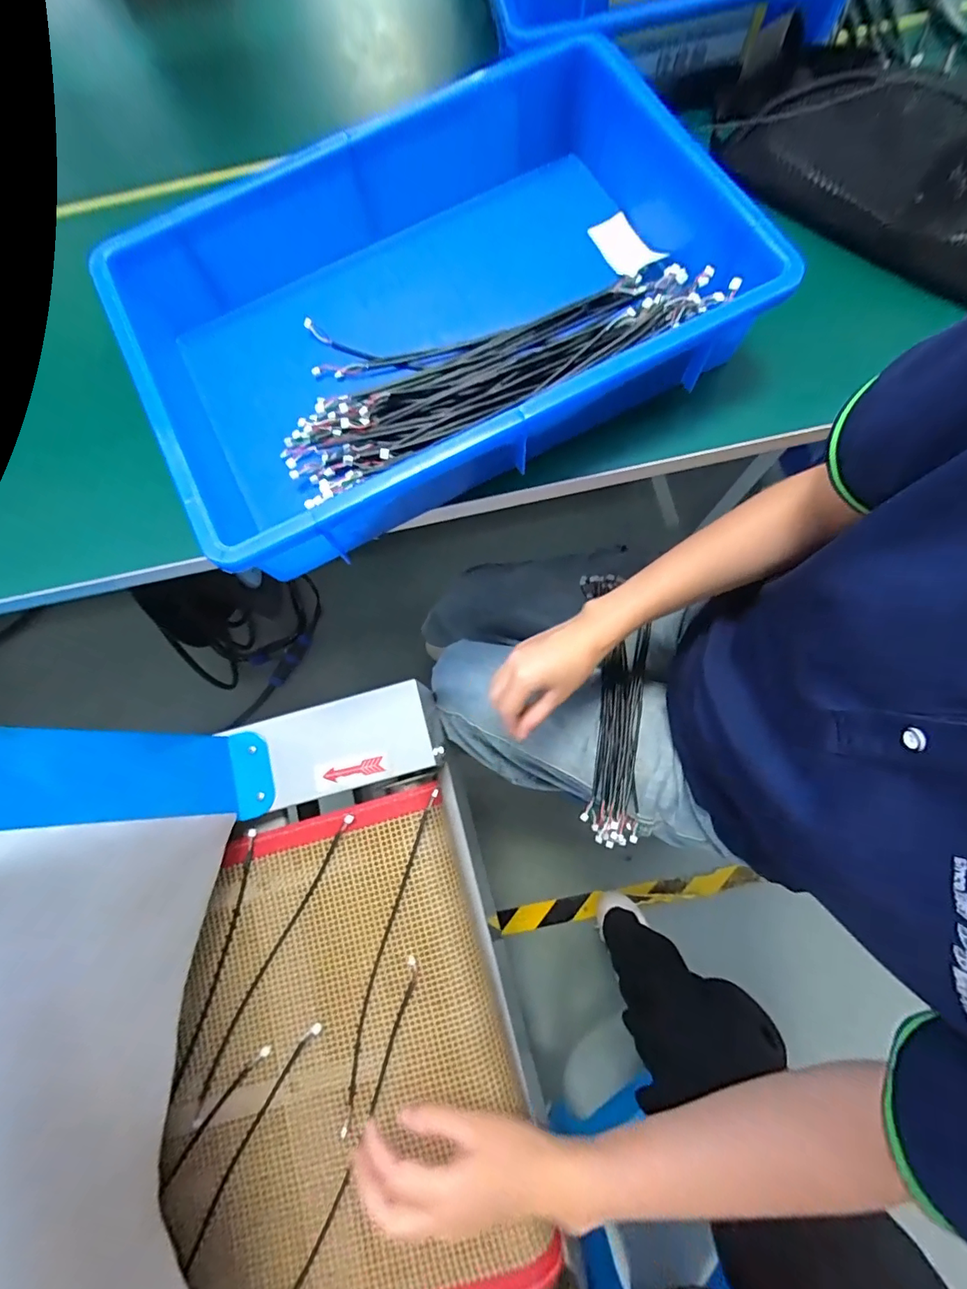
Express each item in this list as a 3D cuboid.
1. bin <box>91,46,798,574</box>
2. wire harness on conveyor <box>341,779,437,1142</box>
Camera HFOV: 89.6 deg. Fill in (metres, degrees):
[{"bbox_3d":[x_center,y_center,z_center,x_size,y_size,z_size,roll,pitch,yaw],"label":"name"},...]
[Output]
[{"bbox_3d":[-0.043,-0.256,0.379,0.426,0.104,0.289,-25,76,-6],"label":"bin"},{"bbox_3d":[-0.087,0.269,0.428,0.018,0.022,0.283,14,76,4],"label":"wire harness on conveyor"}]

